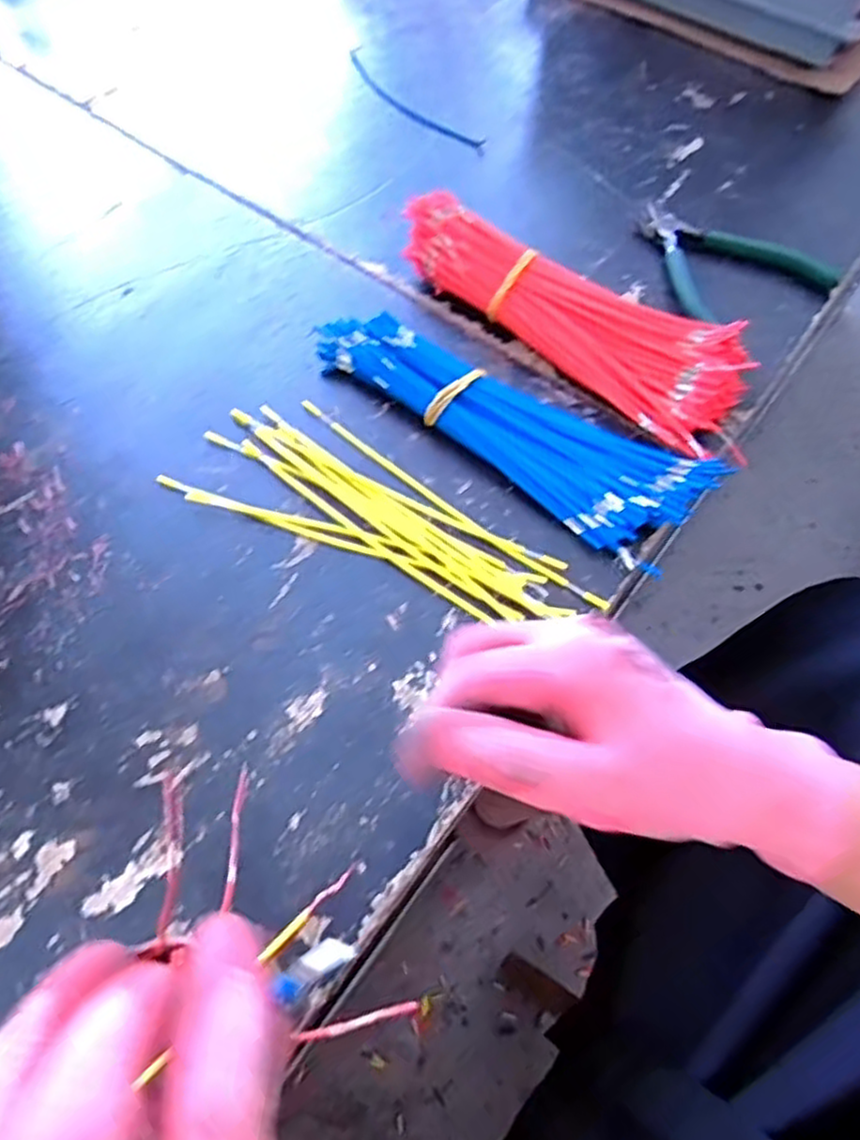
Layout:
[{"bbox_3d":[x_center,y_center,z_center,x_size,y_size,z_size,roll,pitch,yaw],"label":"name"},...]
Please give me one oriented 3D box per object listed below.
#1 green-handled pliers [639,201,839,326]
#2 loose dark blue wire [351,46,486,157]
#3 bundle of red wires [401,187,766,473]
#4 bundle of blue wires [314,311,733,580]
[{"bbox_3d":[0.212,-0.237,0.549,0.122,0.022,0.127,-24,66,-14],"label":"green-handled pliers"},{"bbox_3d":[-0.019,-0.411,0.653,0.030,0.009,0.176,-37,70,-20],"label":"loose dark blue wire"},{"bbox_3d":[0.097,-0.177,0.500,0.254,0.045,0.091,40,67,17],"label":"bundle of red wires"},{"bbox_3d":[0.047,-0.097,0.464,0.254,0.024,0.081,35,66,15],"label":"bundle of blue wires"}]

